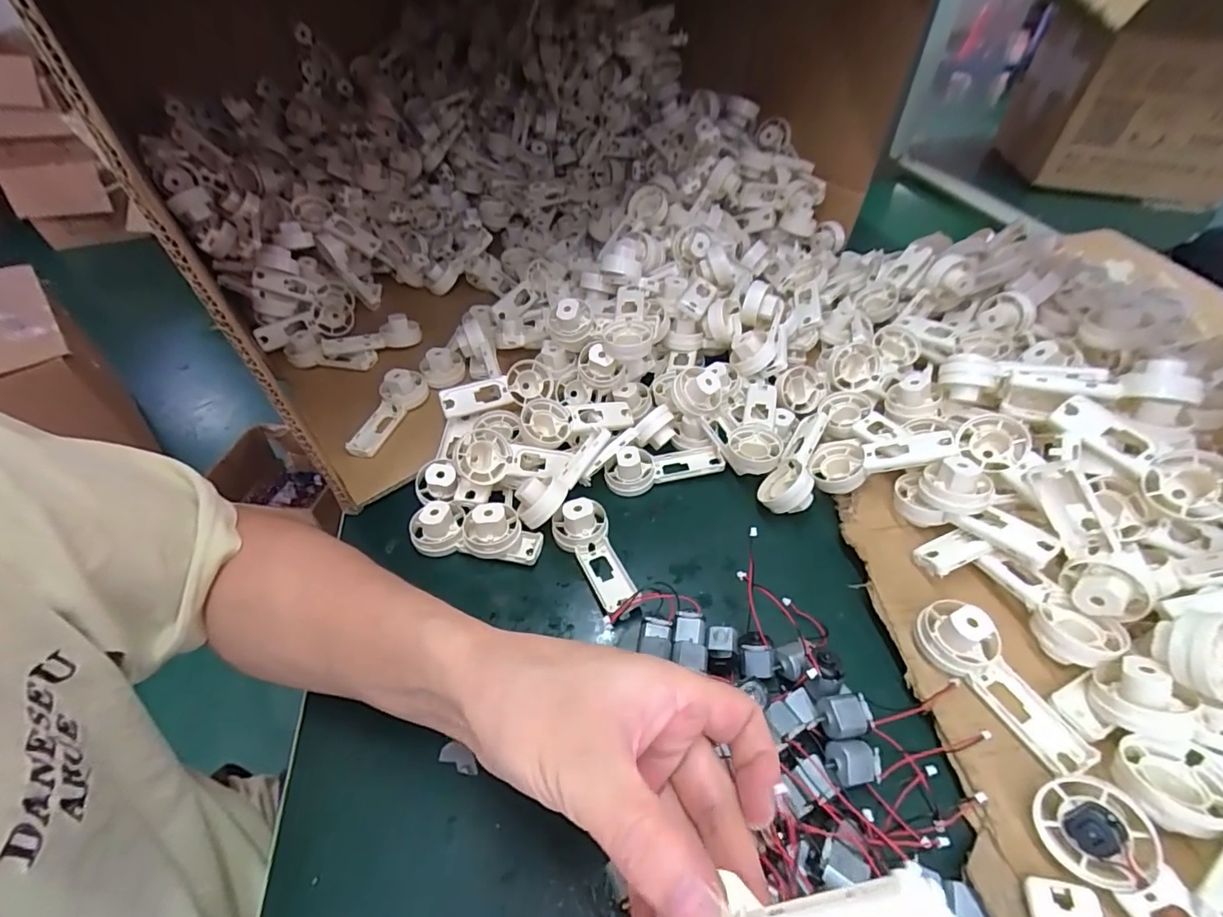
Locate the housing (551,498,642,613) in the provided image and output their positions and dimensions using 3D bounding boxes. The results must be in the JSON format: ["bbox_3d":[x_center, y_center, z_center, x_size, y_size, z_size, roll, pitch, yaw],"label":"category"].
[{"bbox_3d":[-0.009,0.065,0.359,0.039,0.019,0.079,-22,61,-19],"label":"housing"}]

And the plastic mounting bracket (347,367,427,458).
[{"bbox_3d":[-0.192,-0.042,0.446,0.030,0.028,0.090,15,60,16],"label":"plastic mounting bracket"}]

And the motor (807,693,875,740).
[{"bbox_3d":[0.115,0.131,0.264,0.031,0.016,0.019,0,46,2],"label":"motor"}]

